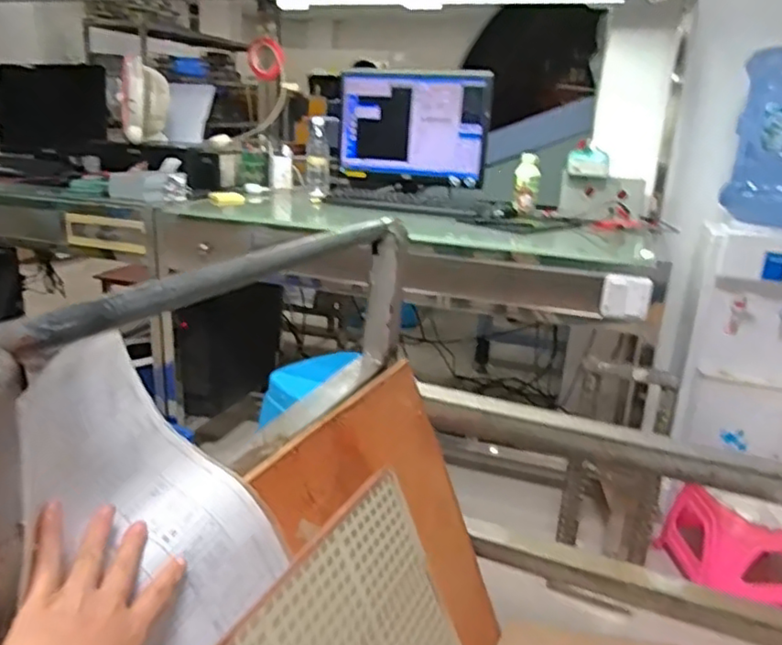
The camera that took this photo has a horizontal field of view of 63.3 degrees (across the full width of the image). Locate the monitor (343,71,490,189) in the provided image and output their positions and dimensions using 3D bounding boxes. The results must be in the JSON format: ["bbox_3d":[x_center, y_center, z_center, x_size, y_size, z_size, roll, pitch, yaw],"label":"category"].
[{"bbox_3d":[0.062,-0.558,1.809,0.439,0.301,0.065,6,10,12],"label":"monitor"}]

